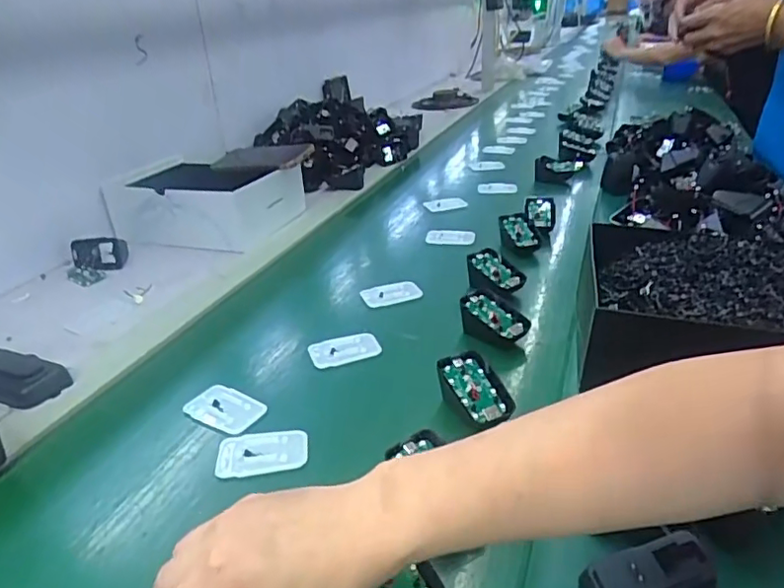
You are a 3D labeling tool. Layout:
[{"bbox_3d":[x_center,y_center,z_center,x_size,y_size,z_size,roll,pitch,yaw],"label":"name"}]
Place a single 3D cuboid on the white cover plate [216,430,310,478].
[{"bbox_3d":[-0.102,0.123,0.447,0.069,0.007,0.040,-7,28,-8],"label":"white cover plate"}]

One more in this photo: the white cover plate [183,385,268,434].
[{"bbox_3d":[-0.148,0.101,0.504,0.071,0.007,0.044,20,33,32],"label":"white cover plate"}]

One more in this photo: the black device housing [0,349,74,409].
[{"bbox_3d":[-0.358,0.077,0.535,0.103,0.026,0.051,13,30,22],"label":"black device housing"}]

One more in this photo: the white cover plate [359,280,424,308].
[{"bbox_3d":[0.000,-0.001,0.679,0.070,0.004,0.038,-12,41,-14],"label":"white cover plate"}]

